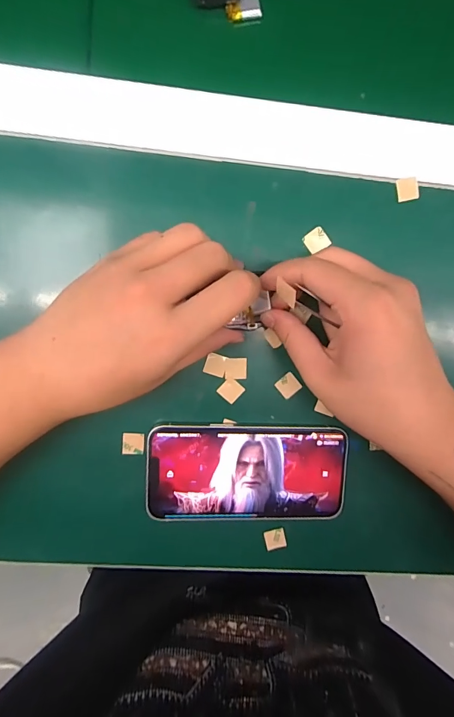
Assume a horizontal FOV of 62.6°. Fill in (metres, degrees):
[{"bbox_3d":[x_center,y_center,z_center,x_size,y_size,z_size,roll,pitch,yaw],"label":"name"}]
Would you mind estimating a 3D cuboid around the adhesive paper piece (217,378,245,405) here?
[{"bbox_3d":[0.003,0.023,0.272,0.016,0.004,0.015,43,89,-10],"label":"adhesive paper piece"}]

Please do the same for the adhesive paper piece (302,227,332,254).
[{"bbox_3d":[0.062,-0.082,0.260,0.017,0.004,0.015,-37,87,-4],"label":"adhesive paper piece"}]

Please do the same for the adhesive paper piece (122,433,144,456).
[{"bbox_3d":[-0.068,0.062,0.271,0.015,0.004,0.017,4,101,-11],"label":"adhesive paper piece"}]

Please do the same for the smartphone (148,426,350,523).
[{"bbox_3d":[0.016,0.085,0.275,0.144,0.010,0.073,2,97,-5],"label":"smartphone"}]

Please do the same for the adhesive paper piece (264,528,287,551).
[{"bbox_3d":[0.038,0.141,0.290,0.016,0.004,0.014,-14,87,-3],"label":"adhesive paper piece"}]

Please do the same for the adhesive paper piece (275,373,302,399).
[{"bbox_3d":[0.045,0.020,0.273,0.016,0.004,0.015,-39,98,1],"label":"adhesive paper piece"}]

